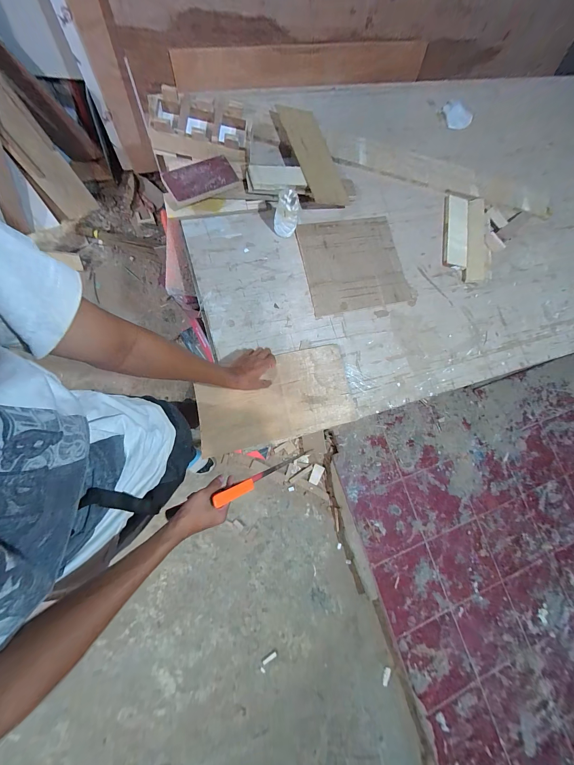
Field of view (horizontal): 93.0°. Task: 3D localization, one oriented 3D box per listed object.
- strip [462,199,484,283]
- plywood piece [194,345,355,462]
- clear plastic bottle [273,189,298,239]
[{"bbox_3d":[0.630,-0.480,0.915,0.068,0.023,0.315,10,77,-6],"label":"strip"},{"bbox_3d":[-0.029,0.041,0.723,0.402,0.012,0.222,-12,81,-9],"label":"plywood piece"},{"bbox_3d":[-0.005,-0.475,0.775,0.064,0.111,0.059,-18,82,-11],"label":"clear plastic bottle"}]

